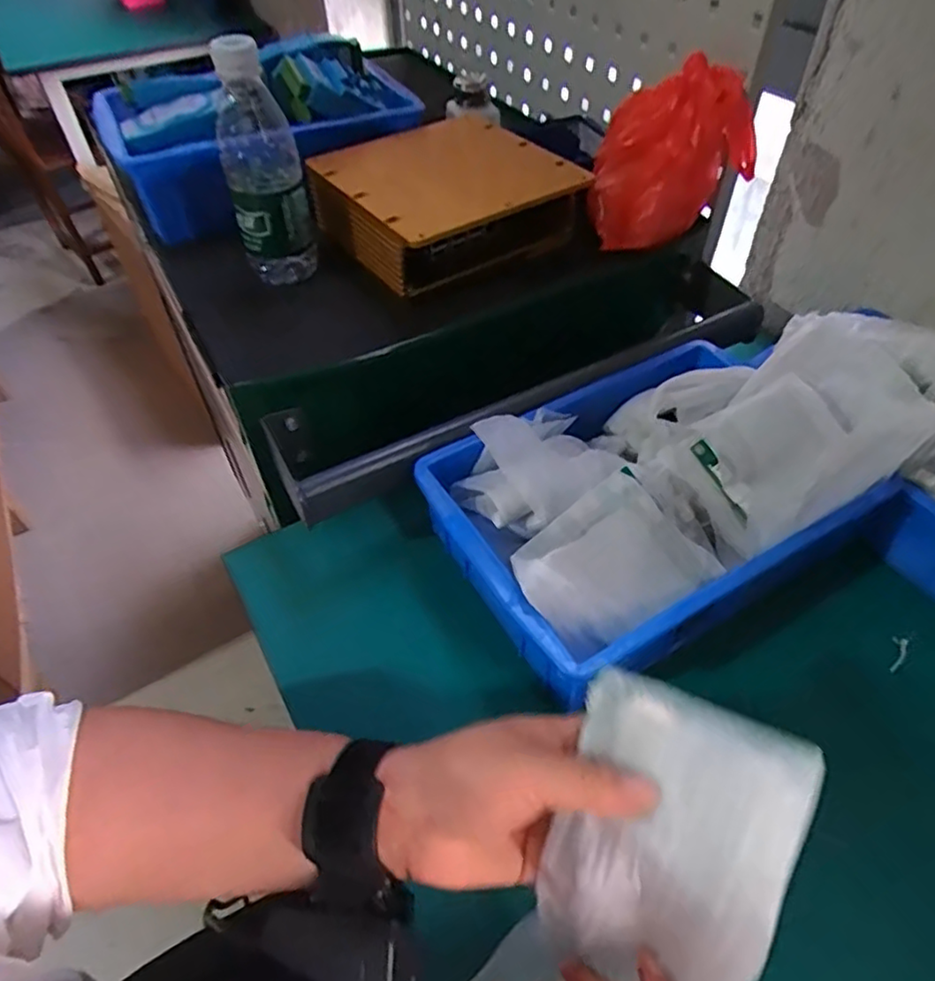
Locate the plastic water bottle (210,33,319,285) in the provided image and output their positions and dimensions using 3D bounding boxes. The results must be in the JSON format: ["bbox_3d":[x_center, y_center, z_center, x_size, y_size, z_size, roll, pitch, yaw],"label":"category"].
[{"bbox_3d":[-0.162,-0.252,0.521,0.059,0.188,0.057,-15,50,-11],"label":"plastic water bottle"}]

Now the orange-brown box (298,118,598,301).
[{"bbox_3d":[-0.024,-0.263,0.576,0.186,0.059,0.178,-31,54,-23],"label":"orange-brown box"}]

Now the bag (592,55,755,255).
[{"bbox_3d":[0.171,-0.276,0.547,0.127,0.123,0.080,13,51,13],"label":"bag"}]

